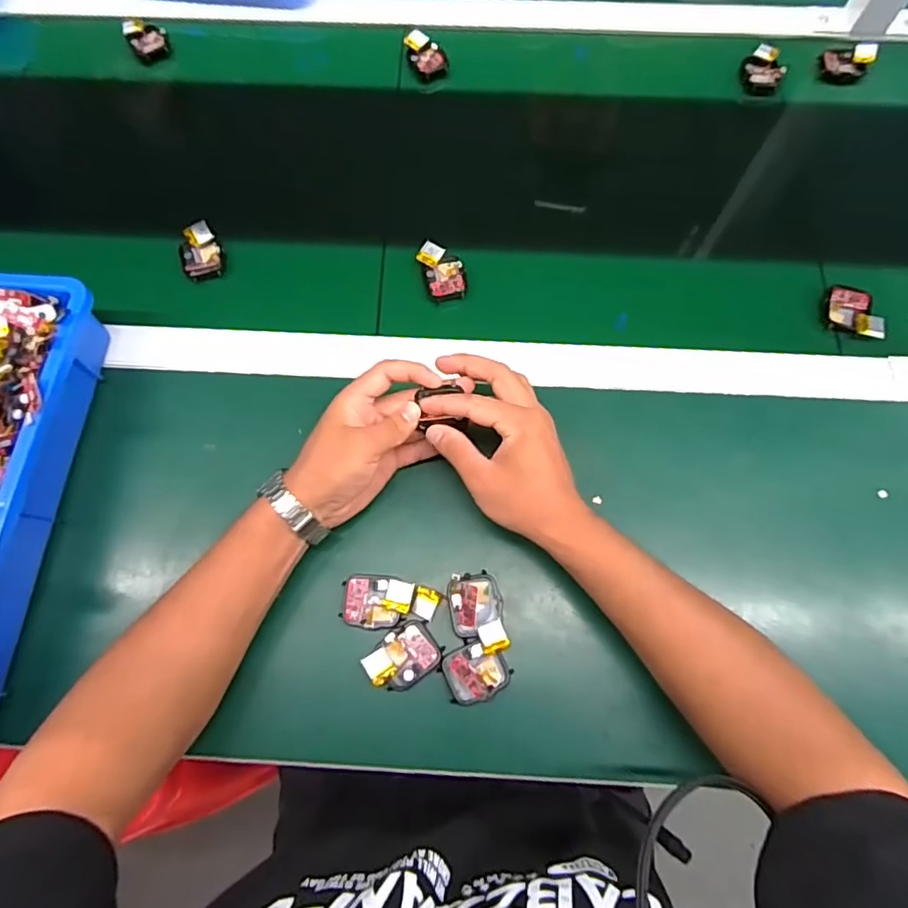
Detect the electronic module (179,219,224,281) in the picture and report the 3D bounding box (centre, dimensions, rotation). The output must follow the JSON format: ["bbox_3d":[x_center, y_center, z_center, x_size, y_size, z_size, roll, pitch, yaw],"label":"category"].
[{"bbox_3d":[-0.236,-0.190,0.513,0.034,0.010,0.053,-16,91,-21],"label":"electronic module"}]

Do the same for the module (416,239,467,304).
[{"bbox_3d":[-0.011,-0.169,0.503,0.036,0.012,0.056,-22,77,-4],"label":"module"}]

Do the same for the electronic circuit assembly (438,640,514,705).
[{"bbox_3d":[0.015,0.159,0.399,0.046,0.010,0.039,-27,73,-8],"label":"electronic circuit assembly"}]

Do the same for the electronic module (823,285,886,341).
[{"bbox_3d":[0.359,-0.128,0.488,0.050,0.014,0.045,23,73,9],"label":"electronic module"}]

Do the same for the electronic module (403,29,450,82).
[{"bbox_3d":[-0.029,-0.429,0.593,0.039,0.022,0.051,-20,76,-4],"label":"electronic module"}]

